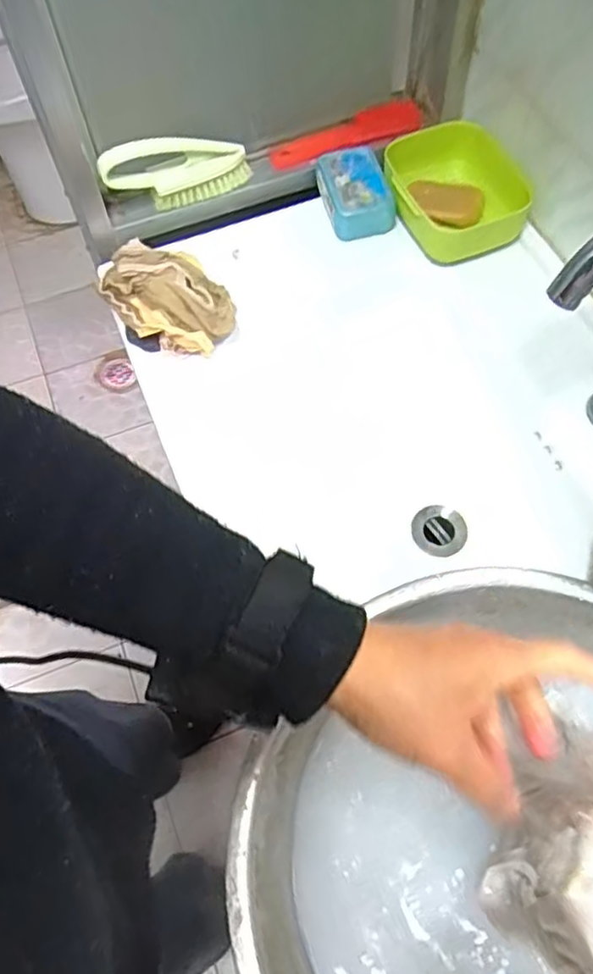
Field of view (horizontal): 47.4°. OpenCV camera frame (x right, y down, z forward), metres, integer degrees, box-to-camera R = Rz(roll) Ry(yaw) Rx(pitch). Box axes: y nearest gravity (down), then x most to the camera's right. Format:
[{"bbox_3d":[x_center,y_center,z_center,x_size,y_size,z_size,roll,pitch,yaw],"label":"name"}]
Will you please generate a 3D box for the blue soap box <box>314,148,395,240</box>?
[{"bbox_3d":[0.065,-0.341,0.778,0.073,0.041,0.109,-11,62,-4],"label":"blue soap box"}]

